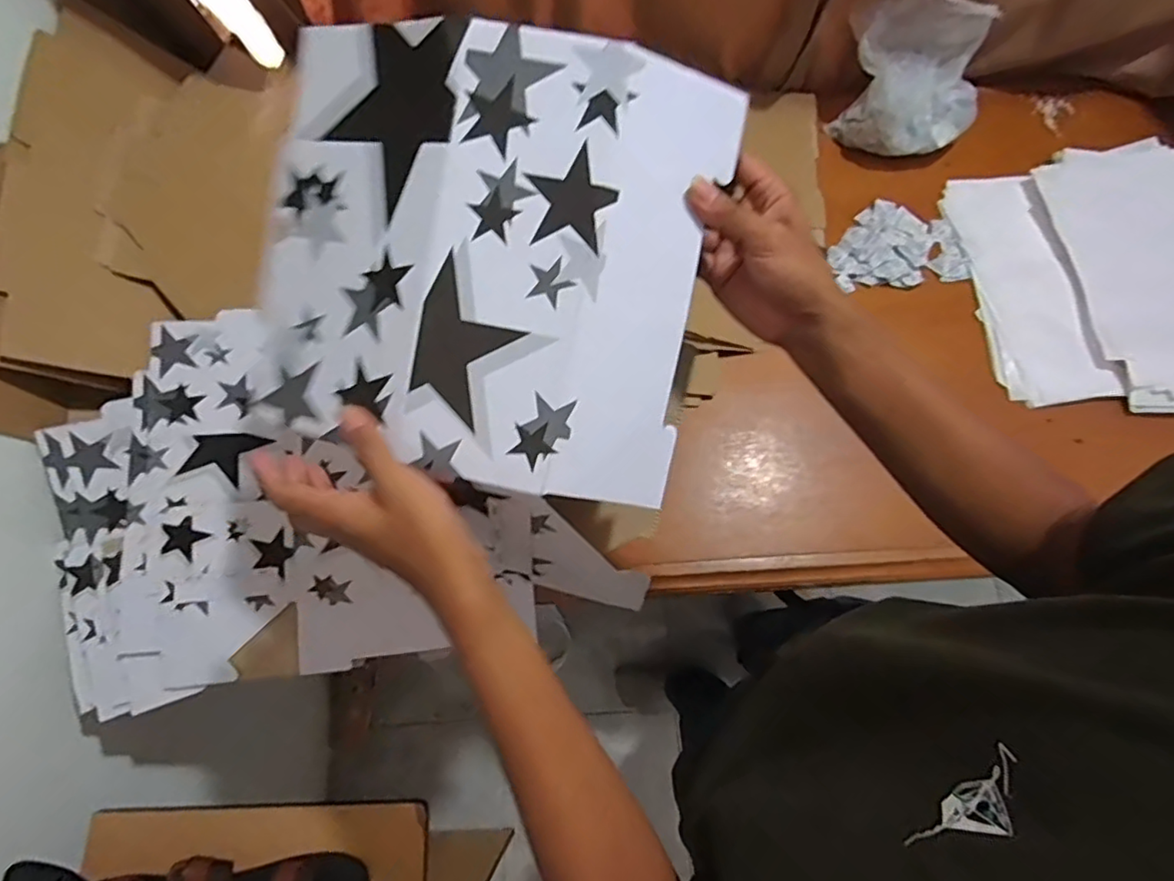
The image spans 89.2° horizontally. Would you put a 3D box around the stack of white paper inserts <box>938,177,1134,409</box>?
[{"bbox_3d":[0.620,-0.223,0.835,0.151,0.027,0.357,-2,69,-2],"label":"stack of white paper inserts"}]

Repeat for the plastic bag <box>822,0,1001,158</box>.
[{"bbox_3d":[0.480,-0.519,0.857,0.200,0.164,0.144,2,69,0],"label":"plastic bag"}]

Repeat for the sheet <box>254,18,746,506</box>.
[{"bbox_3d":[-0.082,-0.121,0.395,0.315,0.038,0.278,13,96,10],"label":"sheet"}]

